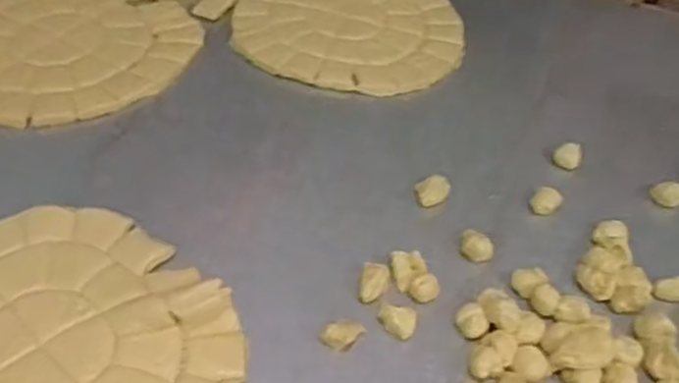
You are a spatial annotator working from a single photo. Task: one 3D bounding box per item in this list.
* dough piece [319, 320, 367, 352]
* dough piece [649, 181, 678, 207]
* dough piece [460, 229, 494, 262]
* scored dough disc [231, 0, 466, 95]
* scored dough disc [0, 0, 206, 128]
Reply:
[{"bbox_3d":[0.005,0.121,0.574,0.037,0.018,0.021,-18,50,-22],"label":"dough piece"},{"bbox_3d":[0.353,0.002,0.721,0.033,0.026,0.020,29,50,21],"label":"dough piece"},{"bbox_3d":[0.132,0.053,0.646,0.032,0.021,0.025,19,47,13],"label":"dough piece"},{"bbox_3d":[0.013,-0.229,0.908,0.298,0.006,0.288,3,46,-3],"label":"scored dough disc"},{"bbox_3d":[-0.344,-0.180,0.829,0.296,0.015,0.287,3,46,-3],"label":"scored dough disc"}]

